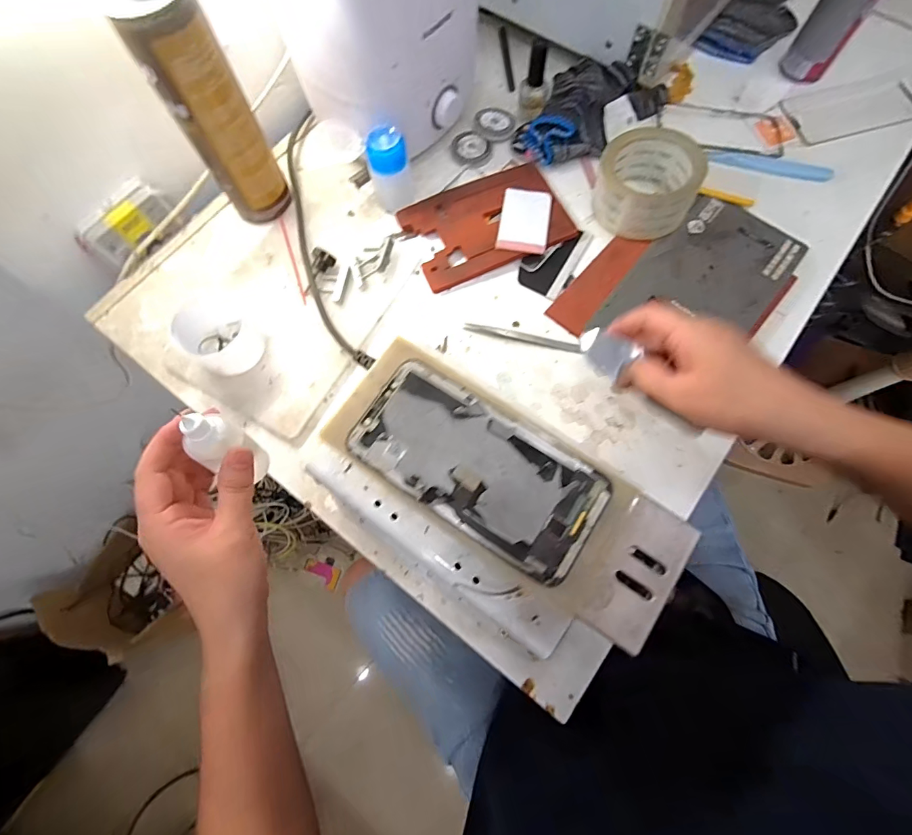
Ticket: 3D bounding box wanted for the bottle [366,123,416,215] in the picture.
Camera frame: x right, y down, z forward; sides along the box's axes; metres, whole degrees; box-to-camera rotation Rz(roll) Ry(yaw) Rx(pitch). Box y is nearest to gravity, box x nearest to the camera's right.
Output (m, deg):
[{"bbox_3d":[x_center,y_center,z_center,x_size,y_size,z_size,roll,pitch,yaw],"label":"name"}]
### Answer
[{"bbox_3d":[-0.067,-0.255,0.450,0.041,0.076,0.033,-12,72,-3],"label":"bottle"}]

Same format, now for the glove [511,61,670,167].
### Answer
[{"bbox_3d":[0.151,-0.350,0.488,0.117,0.042,0.158,33,76,11],"label":"glove"}]

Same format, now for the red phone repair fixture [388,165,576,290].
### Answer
[{"bbox_3d":[0.032,-0.209,0.464,0.169,0.016,0.105,-20,73,-5],"label":"red phone repair fixture"}]

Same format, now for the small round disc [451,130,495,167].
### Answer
[{"bbox_3d":[0.019,-0.315,0.505,0.047,0.009,0.049,0,72,1],"label":"small round disc"}]

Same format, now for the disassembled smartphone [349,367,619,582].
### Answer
[{"bbox_3d":[0.011,0.026,0.241,0.138,0.006,0.064,33,76,11],"label":"disassembled smartphone"}]

